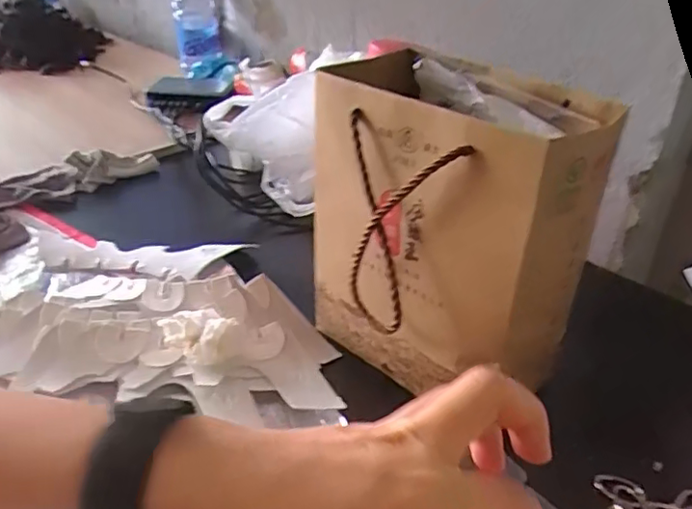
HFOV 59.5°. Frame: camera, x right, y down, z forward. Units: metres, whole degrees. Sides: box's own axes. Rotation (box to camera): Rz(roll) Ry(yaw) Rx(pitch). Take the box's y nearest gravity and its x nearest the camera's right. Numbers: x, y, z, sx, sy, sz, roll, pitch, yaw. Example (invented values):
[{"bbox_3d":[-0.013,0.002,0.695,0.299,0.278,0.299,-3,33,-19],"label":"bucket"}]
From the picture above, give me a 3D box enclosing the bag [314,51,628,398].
[{"bbox_3d":[0.066,-0.013,0.424,0.183,0.204,0.131,28,41,32],"label":"bag"}]

